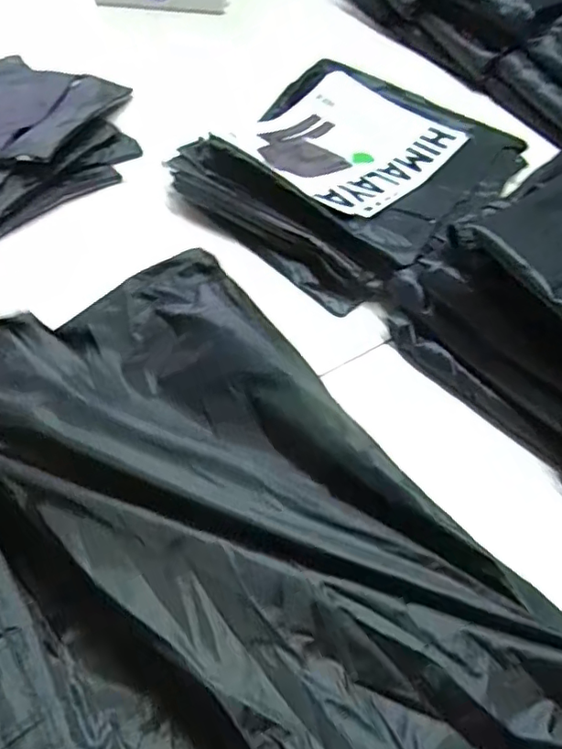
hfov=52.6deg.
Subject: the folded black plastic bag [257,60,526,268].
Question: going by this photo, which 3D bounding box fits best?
[{"bbox_3d":[0.114,-0.285,0.719,0.319,0.034,0.376,29,50,16],"label":"folded black plastic bag"}]

